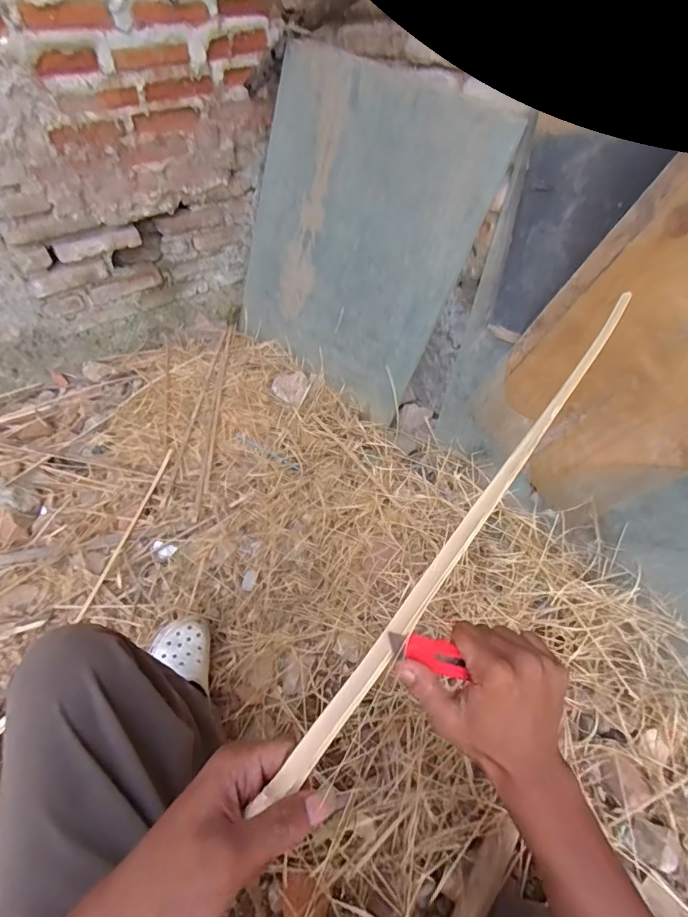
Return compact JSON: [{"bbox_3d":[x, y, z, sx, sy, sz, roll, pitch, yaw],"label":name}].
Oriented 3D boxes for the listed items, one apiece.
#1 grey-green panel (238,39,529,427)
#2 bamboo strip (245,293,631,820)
[{"bbox_3d":[-0.006,-0.543,1.176,0.658,0.694,0.028,40,41,24],"label":"grey-green panel"},{"bbox_3d":[0.144,0.014,0.408,0.019,0.012,0.598,32,60,22],"label":"bamboo strip"}]

